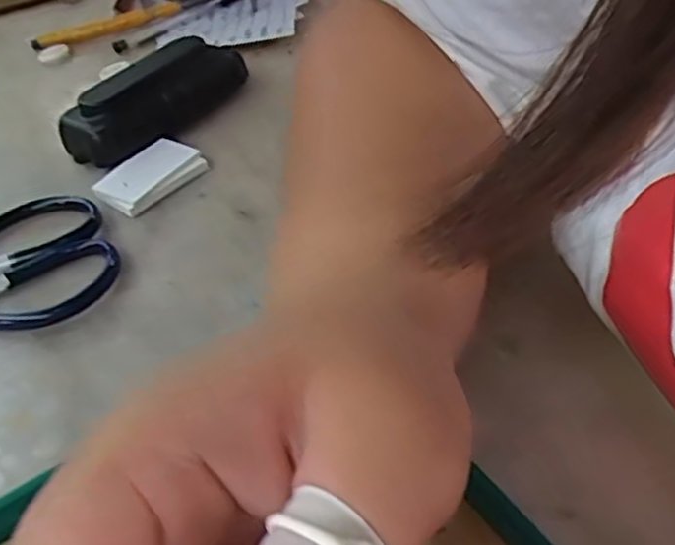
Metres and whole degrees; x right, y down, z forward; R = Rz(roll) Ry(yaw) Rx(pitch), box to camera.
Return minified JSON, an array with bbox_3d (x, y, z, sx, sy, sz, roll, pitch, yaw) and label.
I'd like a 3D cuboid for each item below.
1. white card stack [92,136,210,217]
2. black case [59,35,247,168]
[{"bbox_3d":[-0.095,-0.050,0.371,0.037,0.006,0.051,31,56,32],"label":"white card stack"},{"bbox_3d":[-0.098,-0.097,0.402,0.041,0.029,0.106,32,56,32],"label":"black case"}]

